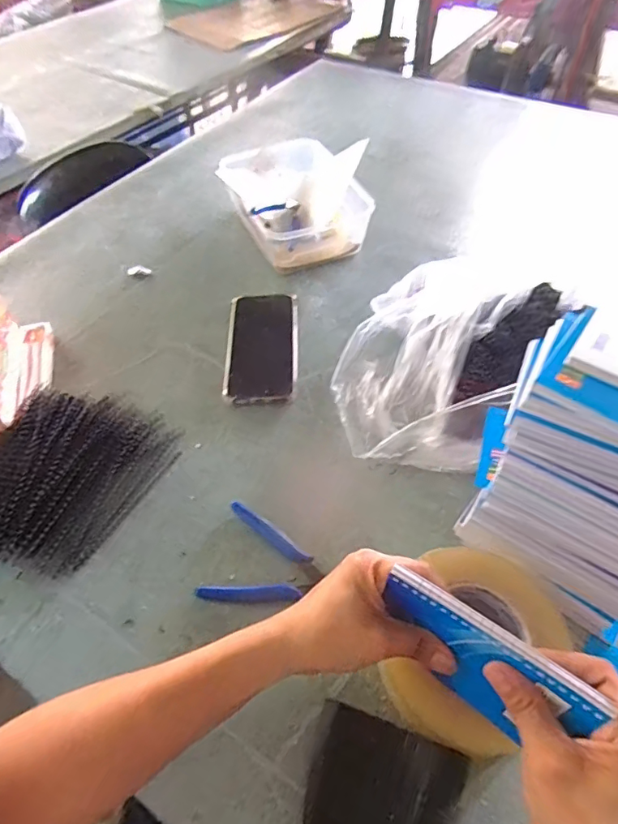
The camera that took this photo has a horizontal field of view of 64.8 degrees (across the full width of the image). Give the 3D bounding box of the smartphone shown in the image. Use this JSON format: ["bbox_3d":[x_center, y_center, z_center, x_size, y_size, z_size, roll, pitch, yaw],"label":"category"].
[{"bbox_3d":[-0.056,-0.082,0.585,0.081,0.017,0.172,-1,51,-1],"label":"smartphone"}]

